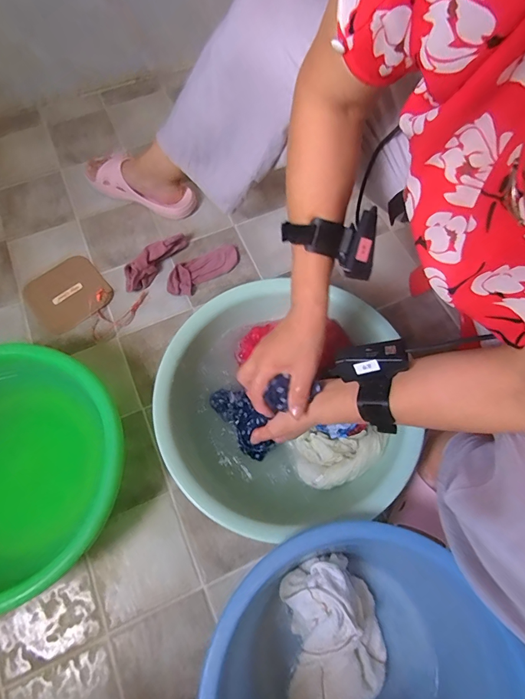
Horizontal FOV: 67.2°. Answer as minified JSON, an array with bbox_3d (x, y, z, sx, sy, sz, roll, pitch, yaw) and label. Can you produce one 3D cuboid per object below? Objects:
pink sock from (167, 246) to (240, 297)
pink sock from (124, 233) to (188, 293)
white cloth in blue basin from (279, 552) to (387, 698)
[{"bbox_3d":[-0.121,-0.164,0.792,0.158,0.027,0.064,-37,74,-14],"label":"pink sock"},{"bbox_3d":[-0.220,-0.185,0.792,0.057,0.046,0.165,36,72,12],"label":"pink sock"},{"bbox_3d":[0.100,0.400,0.547,0.134,0.077,0.199,-4,69,-3],"label":"white cloth in blue basin"}]

